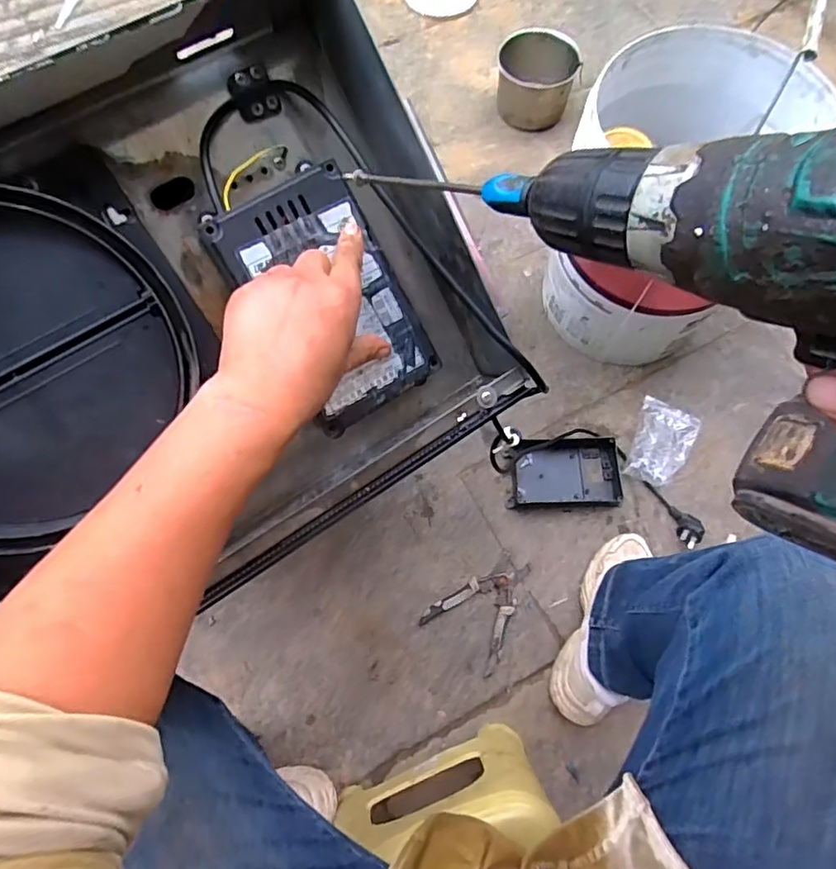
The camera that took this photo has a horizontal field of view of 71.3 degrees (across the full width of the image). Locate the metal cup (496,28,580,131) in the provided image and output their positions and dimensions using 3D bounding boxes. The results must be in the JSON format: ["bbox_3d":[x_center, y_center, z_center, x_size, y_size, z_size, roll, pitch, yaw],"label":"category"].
[{"bbox_3d":[0.236,-0.708,1.171,0.147,0.106,0.145,1,70,-2],"label":"metal cup"}]

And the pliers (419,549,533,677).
[{"bbox_3d":[0.095,0.238,0.834,0.117,0.010,0.155,35,72,10],"label":"pliers"}]

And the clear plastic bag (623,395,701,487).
[{"bbox_3d":[0.389,0.014,0.923,0.087,0.013,0.139,23,71,7],"label":"clear plastic bag"}]

